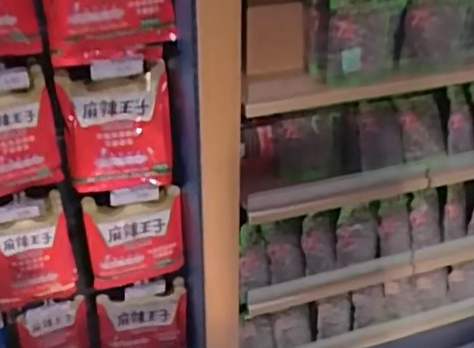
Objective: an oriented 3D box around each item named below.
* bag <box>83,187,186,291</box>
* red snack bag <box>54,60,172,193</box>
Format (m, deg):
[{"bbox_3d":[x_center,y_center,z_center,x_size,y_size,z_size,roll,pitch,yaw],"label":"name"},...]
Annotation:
[{"bbox_3d":[-0.256,0.166,1.576,0.235,0.238,0.074,-8,30,-9],"label":"bag"},{"bbox_3d":[-0.282,-0.108,1.462,0.245,0.284,0.079,-6,-5,-12],"label":"red snack bag"}]

